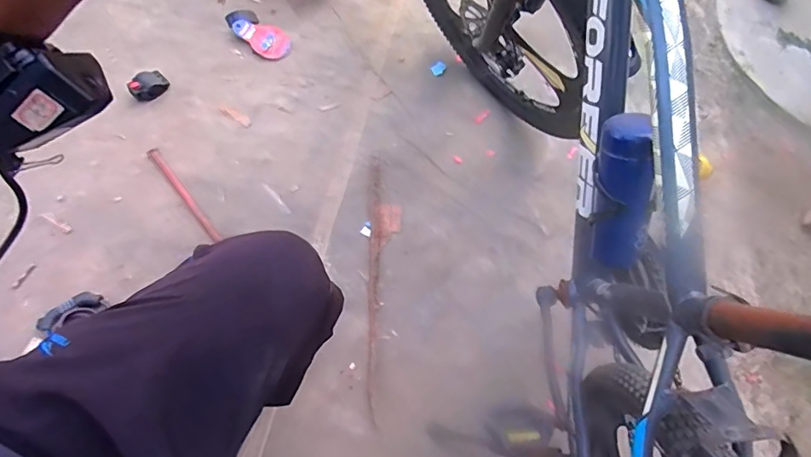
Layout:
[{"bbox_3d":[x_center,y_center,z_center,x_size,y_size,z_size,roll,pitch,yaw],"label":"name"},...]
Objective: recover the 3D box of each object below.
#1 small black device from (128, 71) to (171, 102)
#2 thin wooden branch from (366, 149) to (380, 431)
[{"bbox_3d":[-0.521,-0.290,0.977,0.071,0.038,0.045,-31,70,-15],"label":"small black device"},{"bbox_3d":[-0.060,0.094,0.913,0.017,0.020,0.513,1,65,-2],"label":"thin wooden branch"}]

